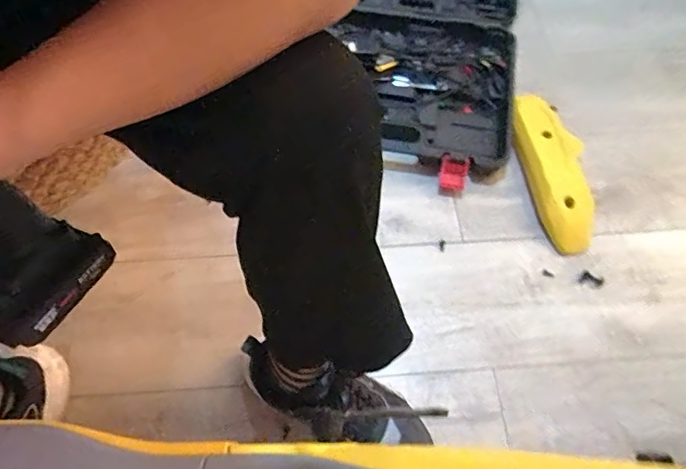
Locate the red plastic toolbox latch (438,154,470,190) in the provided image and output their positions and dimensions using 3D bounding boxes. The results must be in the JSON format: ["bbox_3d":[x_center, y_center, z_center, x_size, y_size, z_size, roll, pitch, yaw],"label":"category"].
[{"bbox_3d":[0.183,-0.100,0.813,0.045,0.017,0.058,9,102,-2],"label":"red plastic toolbox latch"}]

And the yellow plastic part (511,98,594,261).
[{"bbox_3d":[0.350,-0.116,0.824,0.088,0.065,0.306,-10,63,-5],"label":"yellow plastic part"}]

